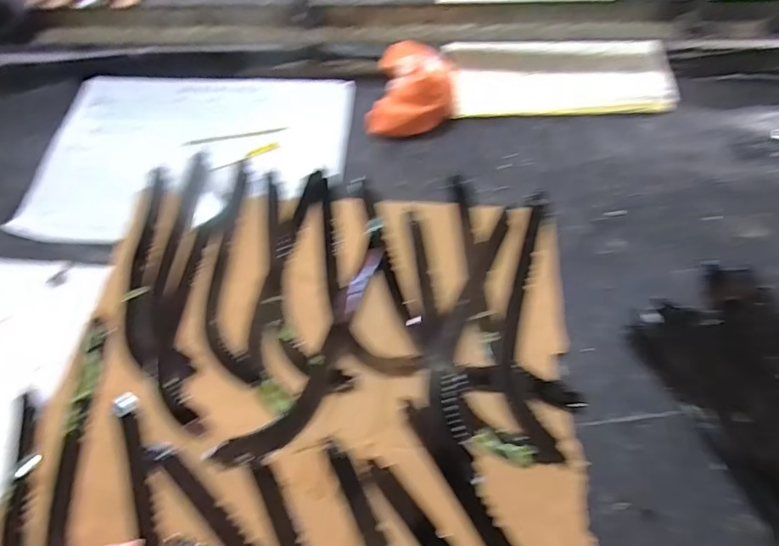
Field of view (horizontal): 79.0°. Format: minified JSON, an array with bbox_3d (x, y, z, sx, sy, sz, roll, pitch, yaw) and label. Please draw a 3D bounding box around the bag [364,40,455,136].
[{"bbox_3d":[0.025,-0.179,0.451,0.077,0.058,0.094,9,61,9],"label":"bag"}]

